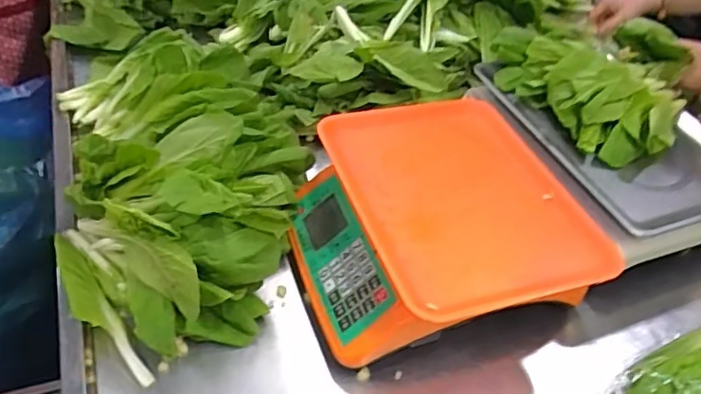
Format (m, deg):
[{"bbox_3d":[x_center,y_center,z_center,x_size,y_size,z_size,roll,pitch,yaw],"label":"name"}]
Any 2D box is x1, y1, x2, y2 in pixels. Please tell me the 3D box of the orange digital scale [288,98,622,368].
[{"bbox_3d":[0.088,0.027,0.642,0.289,0.103,0.304,-9,47,-16],"label":"orange digital scale"}]

